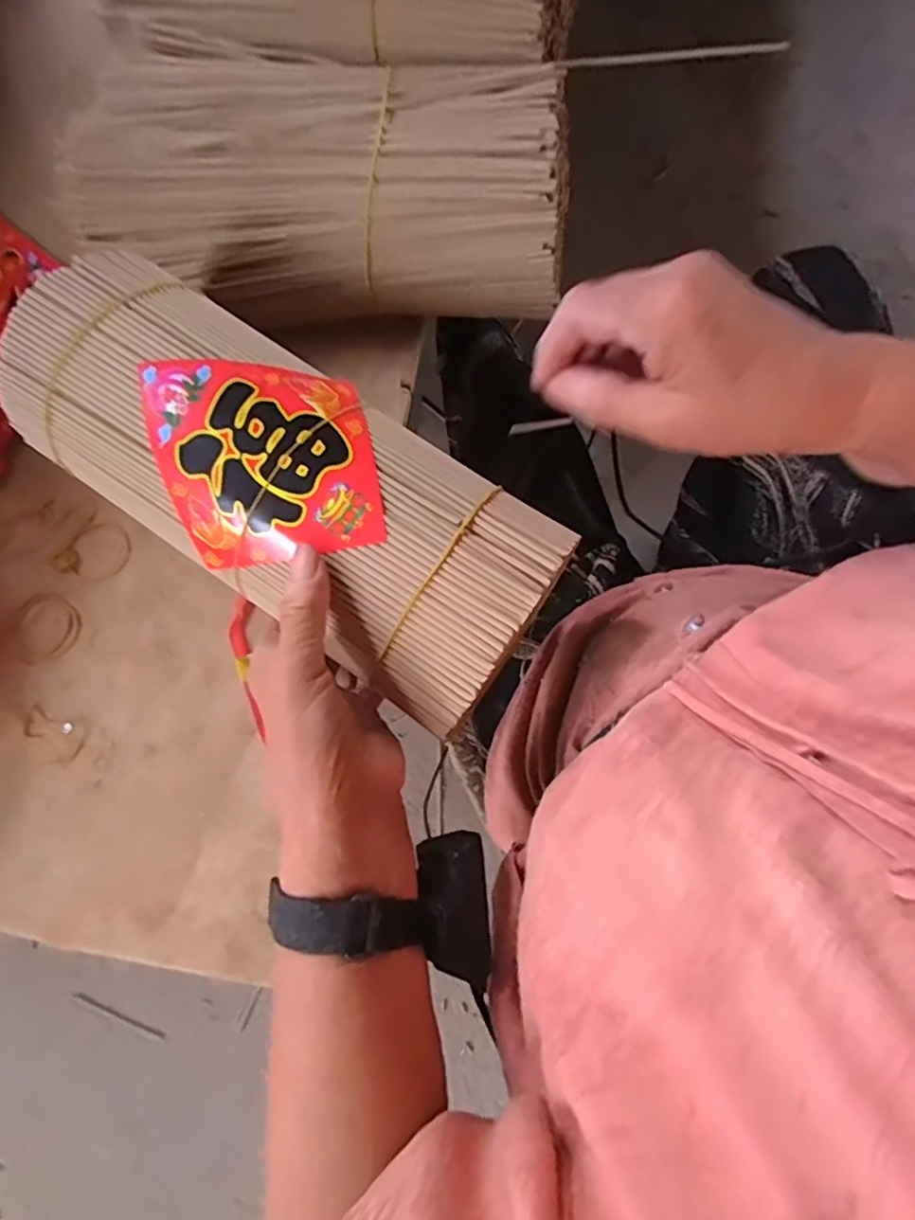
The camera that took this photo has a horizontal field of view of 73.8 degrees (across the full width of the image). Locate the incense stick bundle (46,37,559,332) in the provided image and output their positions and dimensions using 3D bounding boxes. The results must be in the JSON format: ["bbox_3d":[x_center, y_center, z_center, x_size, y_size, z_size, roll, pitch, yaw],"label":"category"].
[{"bbox_3d":[-0.092,-0.298,0.415,0.319,0.078,0.176,3,80,1],"label":"incense stick bundle"}]

